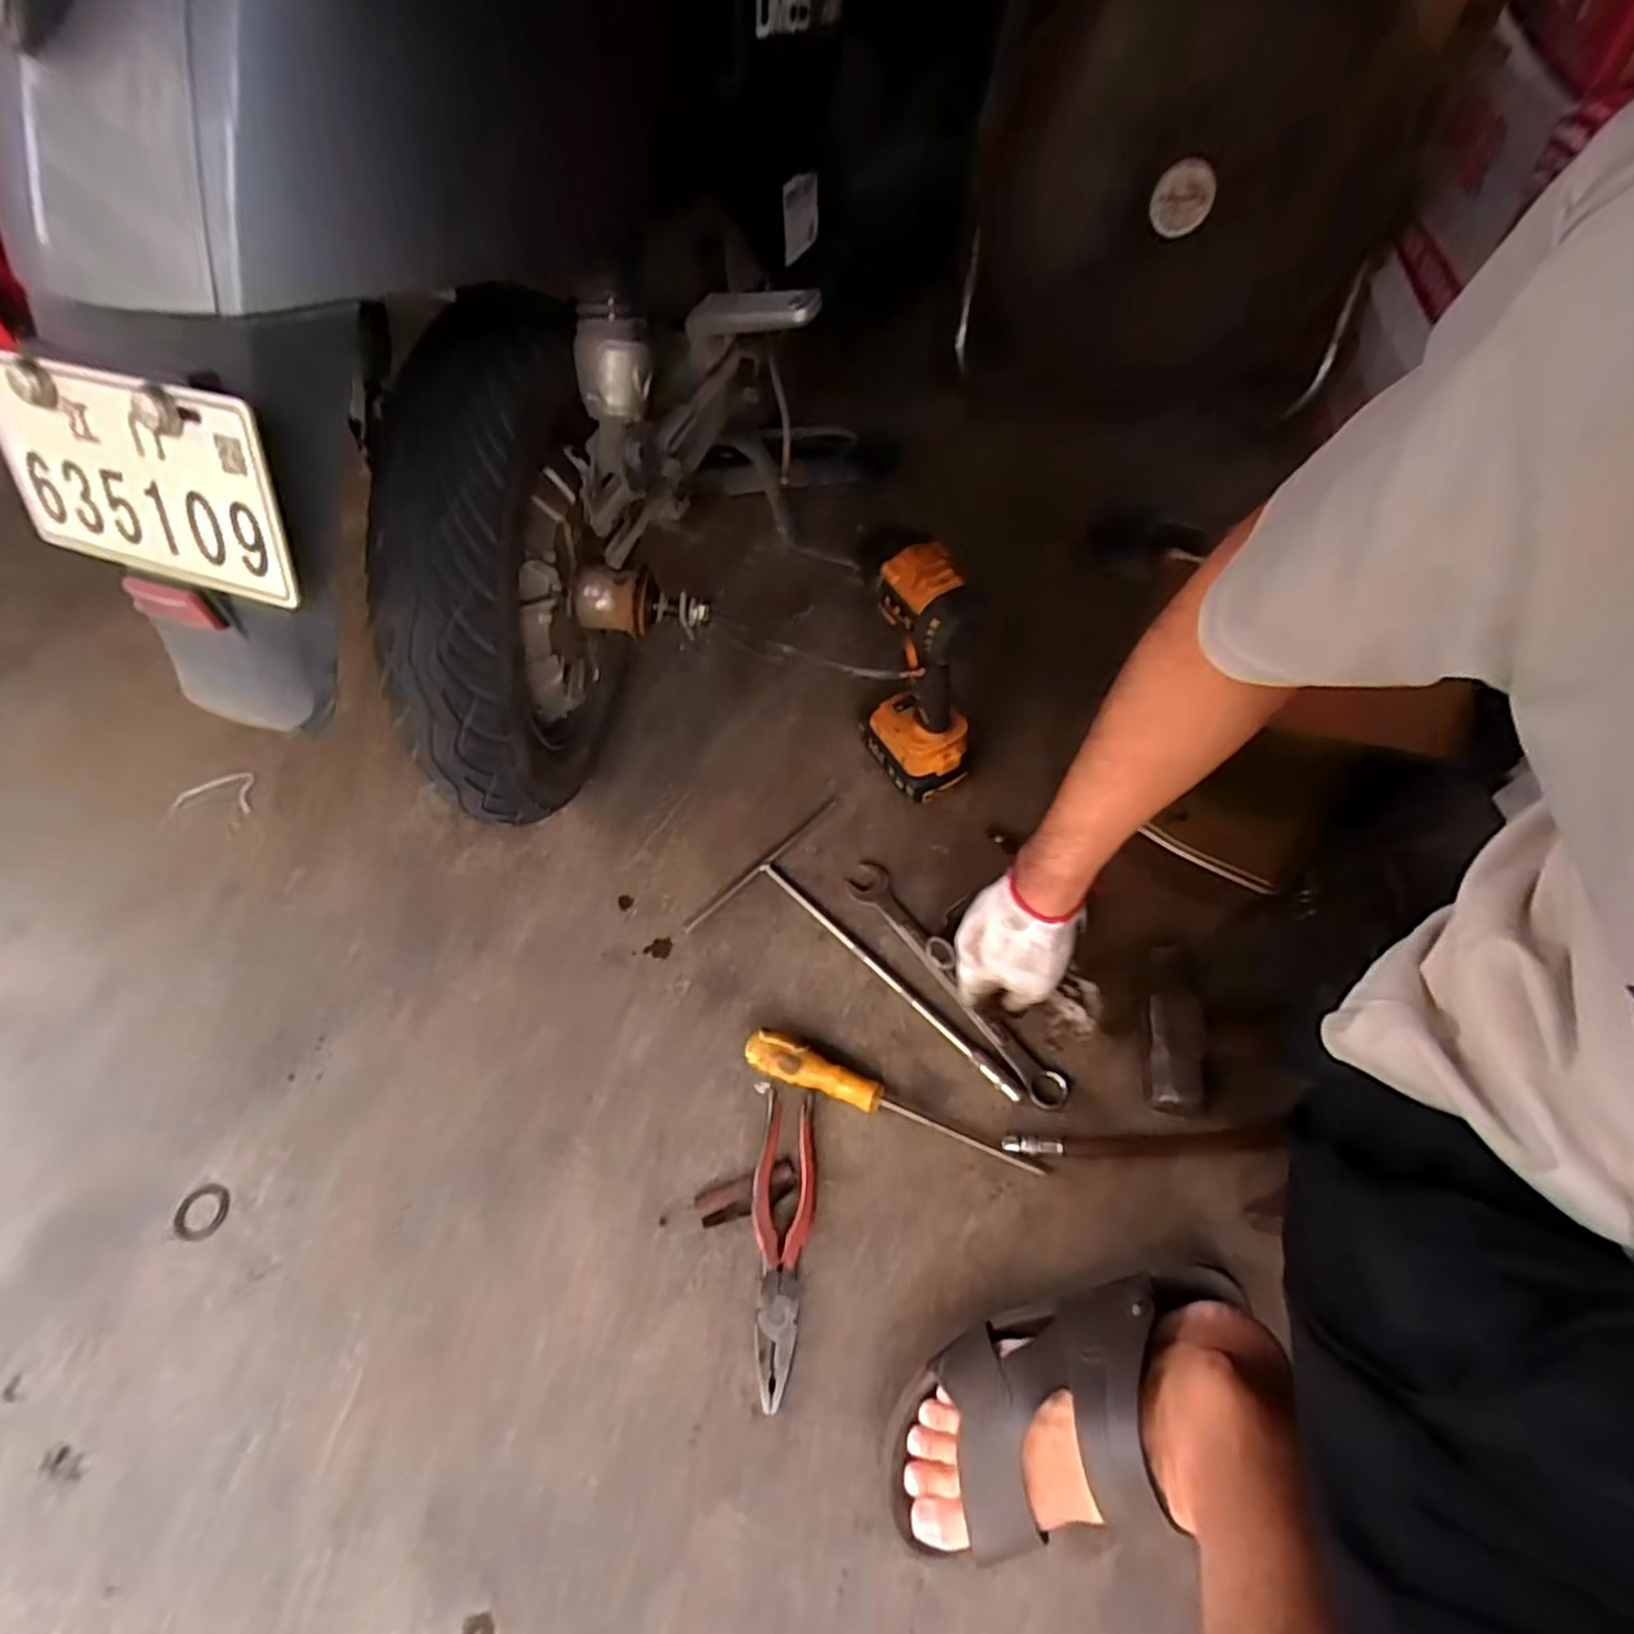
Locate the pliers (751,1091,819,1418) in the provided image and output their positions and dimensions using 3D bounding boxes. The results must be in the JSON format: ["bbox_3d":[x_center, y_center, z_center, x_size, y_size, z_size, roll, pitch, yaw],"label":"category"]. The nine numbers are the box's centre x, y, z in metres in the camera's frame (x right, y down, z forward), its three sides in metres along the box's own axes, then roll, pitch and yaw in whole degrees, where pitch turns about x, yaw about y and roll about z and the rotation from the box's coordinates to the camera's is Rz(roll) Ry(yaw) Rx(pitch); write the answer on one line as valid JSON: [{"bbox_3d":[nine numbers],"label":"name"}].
[{"bbox_3d":[-0.027,0.303,0.521,0.042,0.028,0.193,4,59,5],"label":"pliers"}]

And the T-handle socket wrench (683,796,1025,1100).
[{"bbox_3d":[0.053,0.129,0.633,0.183,0.012,0.306,-41,65,-20],"label":"T-handle socket wrench"}]

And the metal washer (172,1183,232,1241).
[{"bbox_3d":[-0.470,0.301,0.547,0.035,0.005,0.037,18,61,13],"label":"metal washer"}]

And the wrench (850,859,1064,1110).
[{"bbox_3d":[0.117,0.137,0.631,0.037,0.018,0.264,-33,62,-17],"label":"wrench"}]

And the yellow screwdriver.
[{"bbox_3d":[0.057,0.224,0.564,0.240,0.027,0.032,18,61,13],"label":"yellow screwdriver"}]

